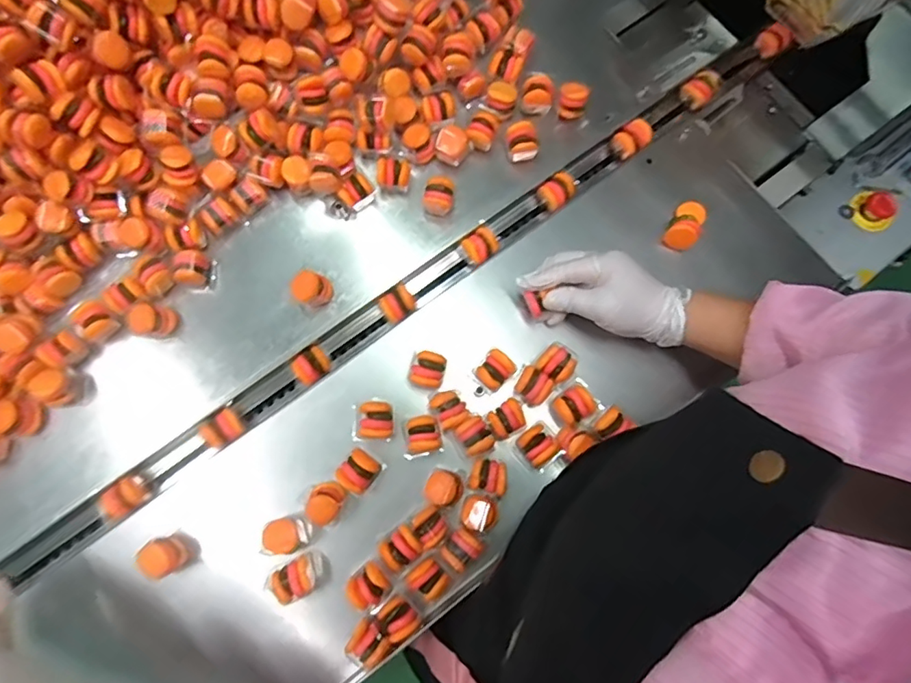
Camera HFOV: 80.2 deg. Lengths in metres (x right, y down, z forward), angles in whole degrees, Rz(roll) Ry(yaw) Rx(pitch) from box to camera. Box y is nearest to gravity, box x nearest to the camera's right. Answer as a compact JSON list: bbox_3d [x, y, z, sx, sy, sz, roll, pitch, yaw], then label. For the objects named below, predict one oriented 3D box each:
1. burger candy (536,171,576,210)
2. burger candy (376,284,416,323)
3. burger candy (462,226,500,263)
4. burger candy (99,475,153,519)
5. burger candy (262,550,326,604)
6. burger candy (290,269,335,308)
[{"bbox_3d":[0.105,-0.157,0.573,0.033,0.039,0.032,-41,82,-9],"label":"burger candy"},{"bbox_3d":[-0.058,-0.036,0.539,0.033,0.025,0.030,-40,82,-8],"label":"burger candy"},{"bbox_3d":[0.025,-0.095,0.553,0.032,0.031,0.029,-40,82,-8],"label":"burger candy"},{"bbox_3d":[-0.300,0.142,0.495,0.025,0.030,0.033,44,81,8],"label":"burger candy"},{"bbox_3d":[-0.135,0.202,0.463,0.042,0.035,0.029,-31,80,-7],"label":"burger candy"},{"bbox_3d":[-0.136,-0.050,0.517,0.032,0.030,0.031,0,78,-1],"label":"burger candy"}]

